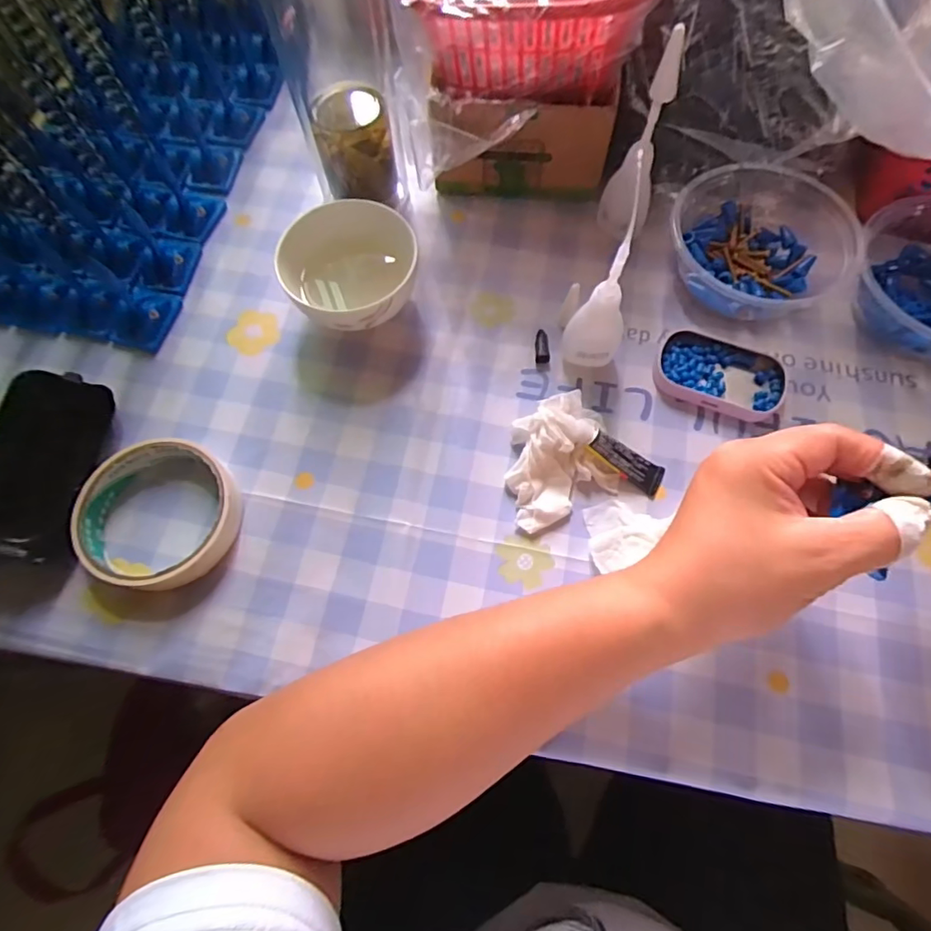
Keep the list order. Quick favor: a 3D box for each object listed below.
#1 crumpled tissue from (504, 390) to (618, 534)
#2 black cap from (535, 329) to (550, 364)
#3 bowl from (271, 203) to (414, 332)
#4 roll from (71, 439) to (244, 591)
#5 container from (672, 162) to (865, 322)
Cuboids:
[{"bbox_3d":[0.056,-0.004,0.311,0.063,0.025,0.070,-13,70,-3],"label":"crumpled tissue"},{"bbox_3d":[0.052,-0.079,0.351,0.009,0.007,0.023,2,70,2],"label":"black cap"},{"bbox_3d":[-0.072,-0.123,0.338,0.079,0.053,0.078,-1,70,2],"label":"bowl"},{"bbox_3d":[-0.178,0.026,0.303,0.090,0.026,0.083,-1,70,2],"label":"roll"},{"bbox_3d":[0.194,-0.153,0.357,0.106,0.043,0.107,-1,70,2],"label":"container"}]

